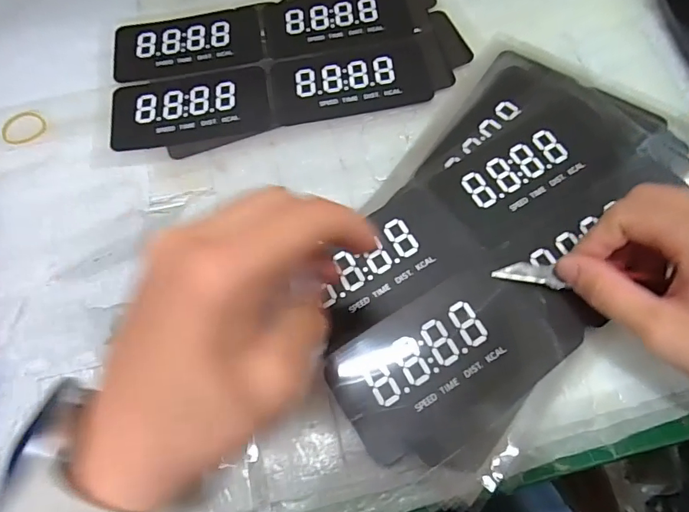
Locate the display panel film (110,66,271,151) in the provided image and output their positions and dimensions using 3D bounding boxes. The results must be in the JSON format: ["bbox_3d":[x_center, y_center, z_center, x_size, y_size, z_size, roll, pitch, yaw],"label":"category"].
[{"bbox_3d":[-0.109,-0.106,0.328,0.109,0.004,0.058,-9,67,-1],"label":"display panel film"}]

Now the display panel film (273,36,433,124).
[{"bbox_3d":[0.005,-0.128,0.331,0.112,0.004,0.057,-10,67,-2],"label":"display panel film"}]

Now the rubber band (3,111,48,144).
[{"bbox_3d":[-0.228,-0.091,0.329,0.029,0.004,0.029,-1,67,2],"label":"rubber band"}]

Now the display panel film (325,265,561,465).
[{"bbox_3d":[0.055,0.054,0.248,0.118,0.005,0.070,-31,70,-10],"label":"display panel film"}]

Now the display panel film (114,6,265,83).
[{"bbox_3d":[-0.119,-0.163,0.356,0.111,0.004,0.060,-10,69,-2],"label":"display panel film"}]

